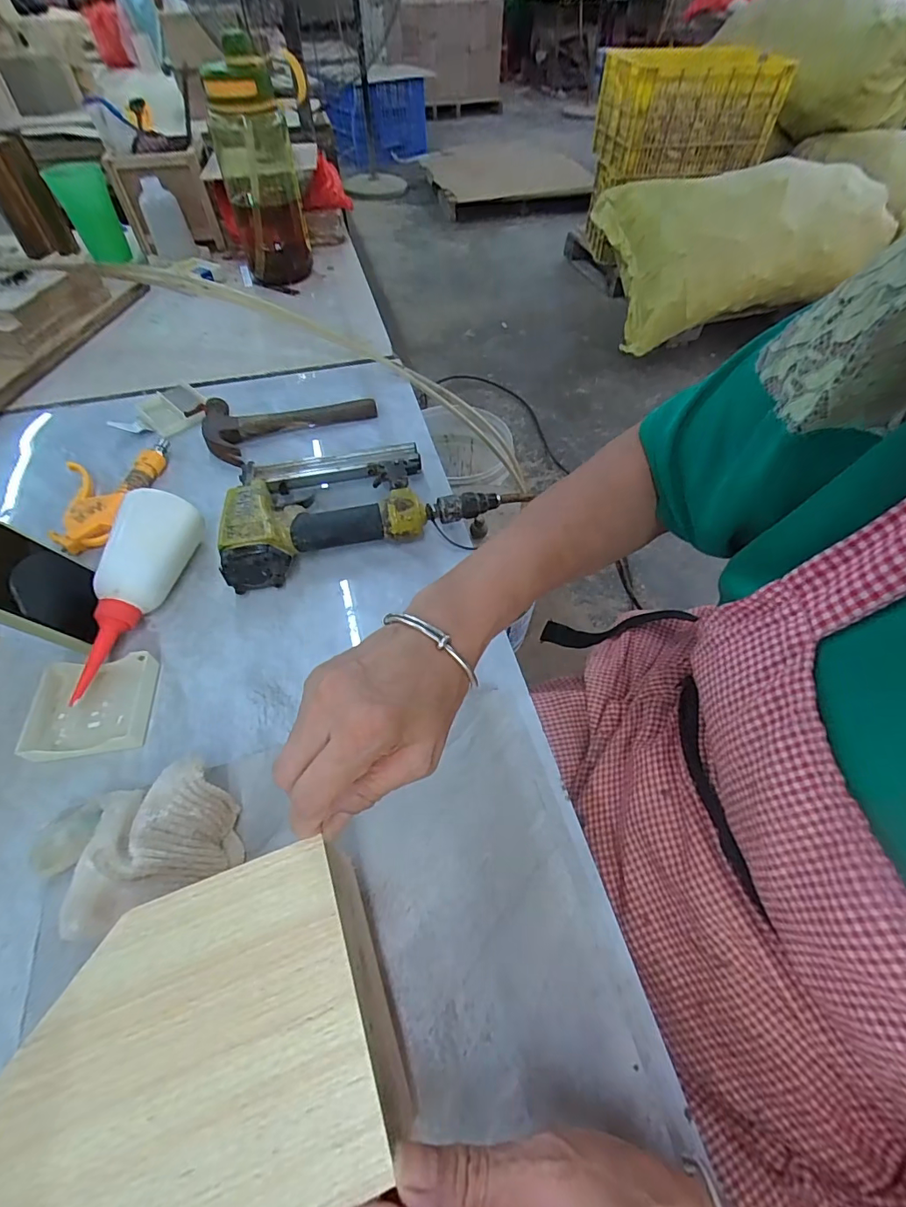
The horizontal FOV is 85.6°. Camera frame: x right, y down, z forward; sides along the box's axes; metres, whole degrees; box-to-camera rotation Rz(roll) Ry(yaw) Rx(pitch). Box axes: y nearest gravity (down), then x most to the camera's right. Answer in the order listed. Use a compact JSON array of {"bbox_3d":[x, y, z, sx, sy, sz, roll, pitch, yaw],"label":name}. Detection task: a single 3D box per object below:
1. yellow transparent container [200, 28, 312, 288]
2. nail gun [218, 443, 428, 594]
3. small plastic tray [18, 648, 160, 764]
[{"bbox_3d":[-0.278,-0.618,0.709,0.101,0.242,0.122,-20,56,-13],"label":"yellow transparent container"},{"bbox_3d":[-0.113,-0.090,0.455,0.171,0.049,0.149,-7,55,-5],"label":"nail gun"},{"bbox_3d":[-0.267,0.075,0.358,0.084,0.015,0.071,-8,55,-5],"label":"small plastic tray"}]

